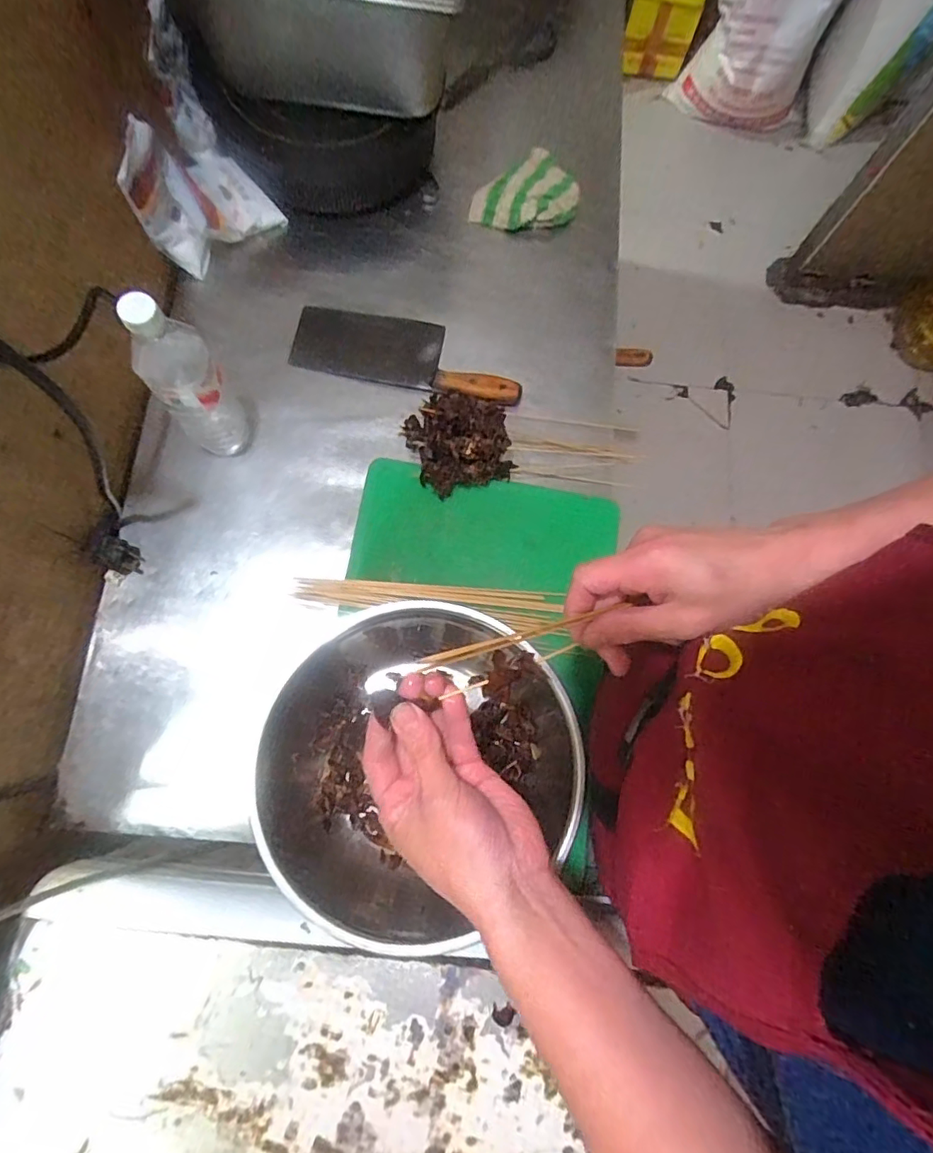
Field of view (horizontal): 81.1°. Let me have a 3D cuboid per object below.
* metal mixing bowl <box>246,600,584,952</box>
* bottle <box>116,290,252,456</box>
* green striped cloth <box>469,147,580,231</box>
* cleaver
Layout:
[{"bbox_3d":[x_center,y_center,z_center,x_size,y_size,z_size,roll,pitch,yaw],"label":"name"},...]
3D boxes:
[{"bbox_3d":[-0.040,0.190,0.562,0.291,0.130,0.304,1,76,-3],"label":"metal mixing bowl"},{"bbox_3d":[-0.299,-0.207,0.592,0.077,0.243,0.069,-38,81,-11],"label":"bottle"},{"bbox_3d":[0.084,-0.560,0.791,0.149,0.061,0.095,2,76,-2],"label":"green striped cloth"},{"bbox_3d":[-0.078,-0.308,0.741,0.307,0.020,0.102,12,76,0],"label":"cleaver"}]

